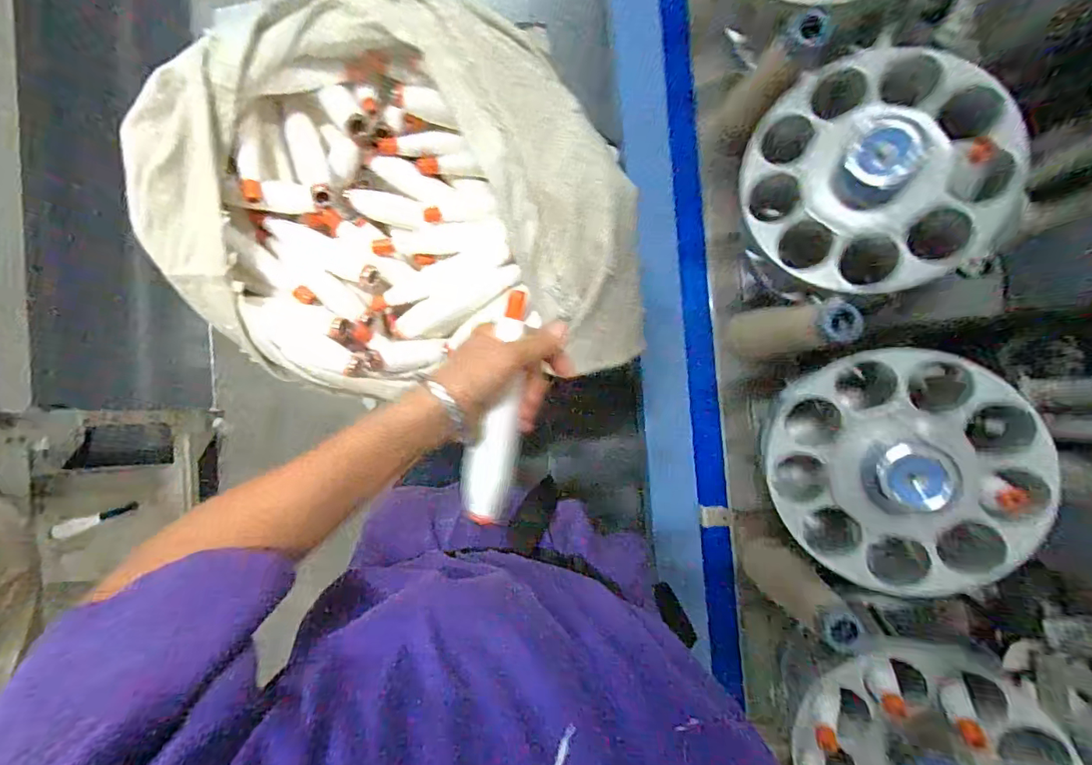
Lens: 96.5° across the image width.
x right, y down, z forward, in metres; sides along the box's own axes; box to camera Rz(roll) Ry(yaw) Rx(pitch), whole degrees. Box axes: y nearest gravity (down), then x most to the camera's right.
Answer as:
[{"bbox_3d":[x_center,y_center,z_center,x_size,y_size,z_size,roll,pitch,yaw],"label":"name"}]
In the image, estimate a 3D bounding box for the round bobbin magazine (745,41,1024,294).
[{"bbox_3d":[0.336,-0.215,0.514,0.229,0.130,0.239,-8,89,24],"label":"round bobbin magazine"}]

